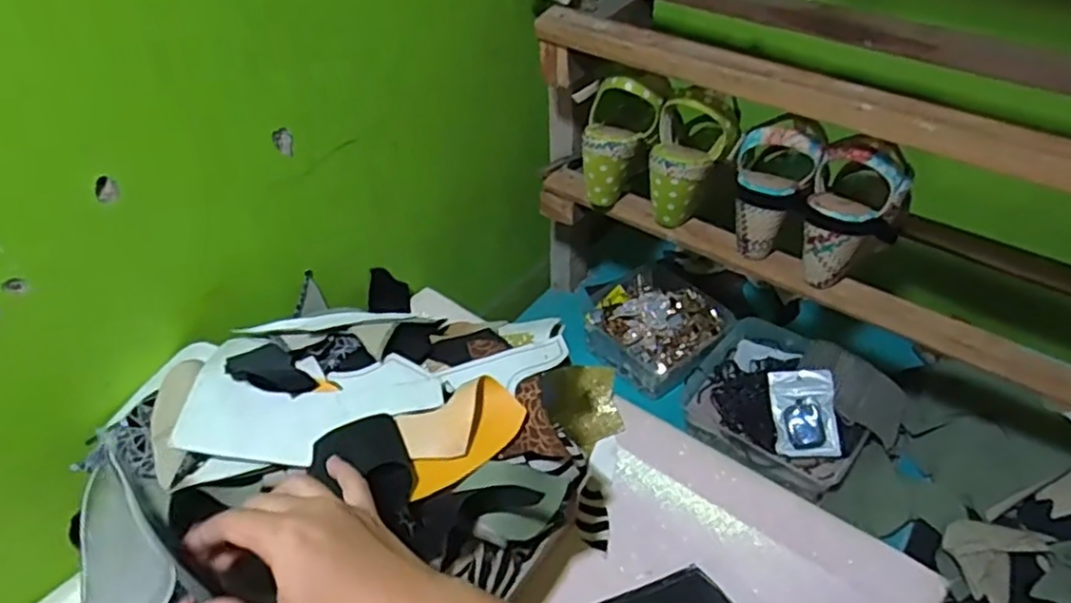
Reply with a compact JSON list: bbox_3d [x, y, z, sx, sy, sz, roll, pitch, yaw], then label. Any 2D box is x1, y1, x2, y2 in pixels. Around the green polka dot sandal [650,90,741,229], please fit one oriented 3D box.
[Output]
[{"bbox_3d":[0.165,-0.150,0.739,0.082,0.134,0.071,11,45,12],"label":"green polka dot sandal"}]

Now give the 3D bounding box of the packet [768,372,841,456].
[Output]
[{"bbox_3d":[0.312,0.129,0.802,0.067,0.013,0.098,-8,72,24],"label":"packet"}]

